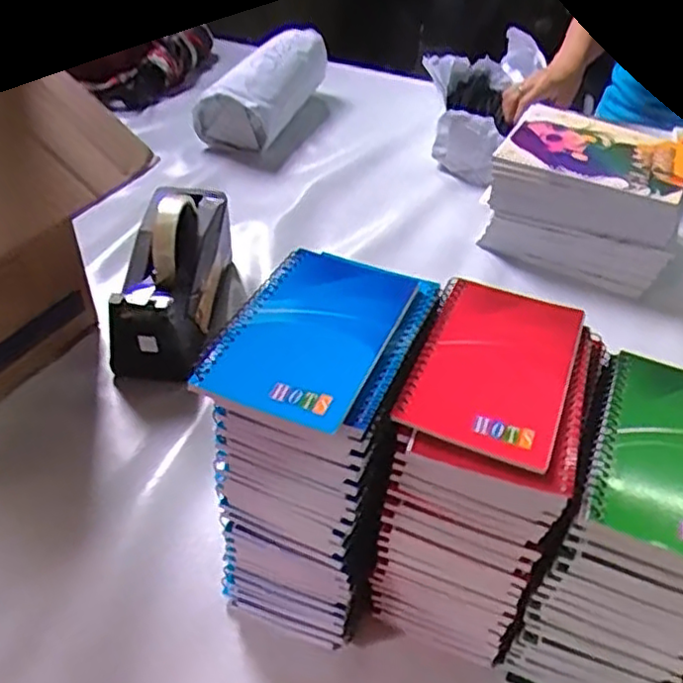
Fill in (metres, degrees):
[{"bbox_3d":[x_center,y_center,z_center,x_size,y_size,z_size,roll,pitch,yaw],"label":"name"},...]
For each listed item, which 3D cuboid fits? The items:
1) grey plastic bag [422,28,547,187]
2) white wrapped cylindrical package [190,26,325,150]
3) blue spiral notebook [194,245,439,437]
[{"bbox_3d":[0.197,-0.360,1.004,0.132,0.118,0.302,19,47,18],"label":"grey plastic bag"},{"bbox_3d":[-0.122,-0.375,1.008,0.109,0.087,0.276,16,46,15],"label":"white wrapped cylindrical package"},{"bbox_3d":[-0.010,-0.007,0.376,0.092,0.016,0.129,17,46,16],"label":"blue spiral notebook"}]

